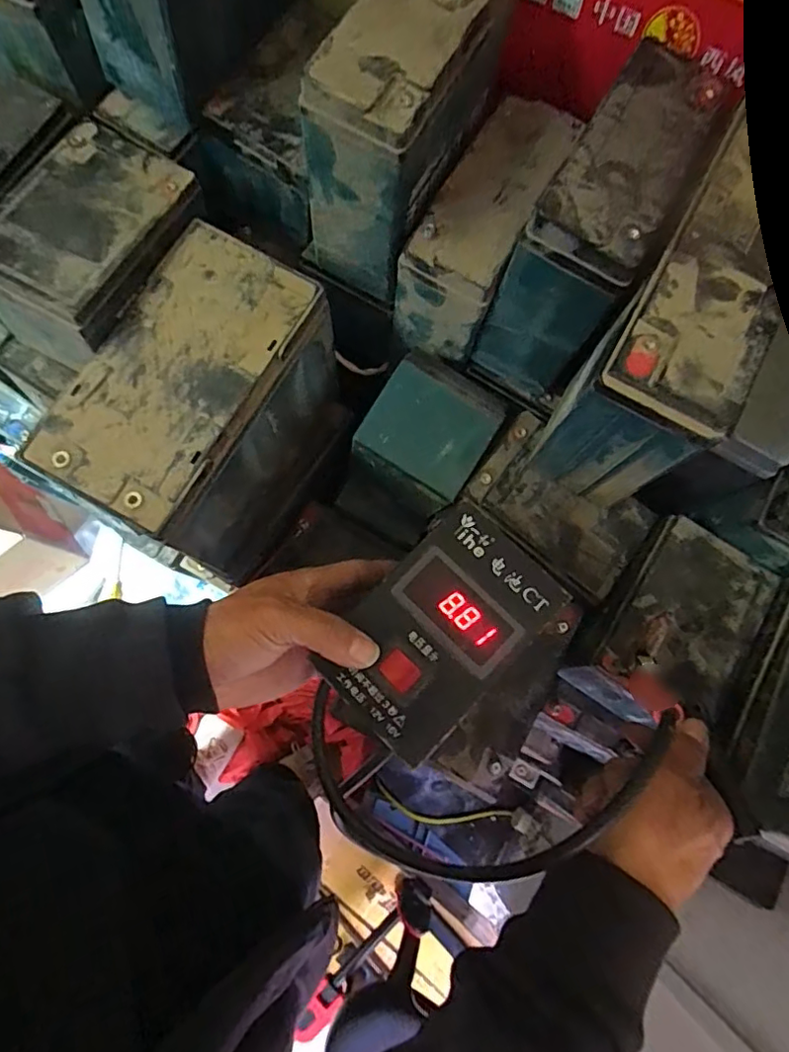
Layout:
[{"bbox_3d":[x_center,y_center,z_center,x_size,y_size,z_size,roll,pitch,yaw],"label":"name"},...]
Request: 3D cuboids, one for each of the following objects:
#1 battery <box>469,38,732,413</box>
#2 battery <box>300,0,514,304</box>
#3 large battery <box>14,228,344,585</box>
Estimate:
[{"bbox_3d":[0.149,-0.214,0.435,0.089,0.177,0.175,33,77,7],"label":"battery"},{"bbox_3d":[0.004,-0.299,0.420,0.087,0.169,0.170,28,76,5],"label":"battery"},{"bbox_3d":[-0.158,-0.084,0.493,0.127,0.200,0.228,30,77,6],"label":"large battery"}]

